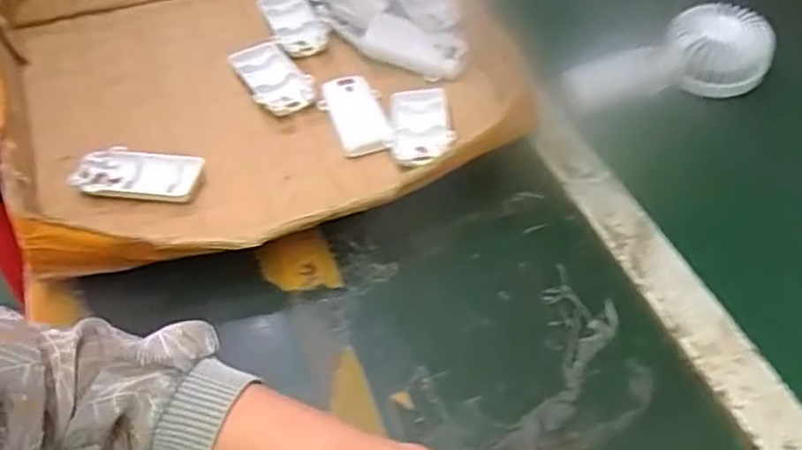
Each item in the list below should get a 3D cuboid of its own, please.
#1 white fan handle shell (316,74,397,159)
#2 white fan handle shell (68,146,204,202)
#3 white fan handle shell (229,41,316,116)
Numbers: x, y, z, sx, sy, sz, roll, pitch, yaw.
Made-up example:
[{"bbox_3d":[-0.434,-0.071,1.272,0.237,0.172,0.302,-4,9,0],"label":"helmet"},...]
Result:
[{"bbox_3d":[-0.037,-0.093,0.558,0.049,0.012,0.092,-16,52,-9],"label":"white fan handle shell"},{"bbox_3d":[-0.204,-0.039,0.521,0.096,0.016,0.048,3,52,7],"label":"white fan handle shell"},{"bbox_3d":[-0.115,-0.132,0.598,0.048,0.015,0.097,-28,55,-18],"label":"white fan handle shell"}]

